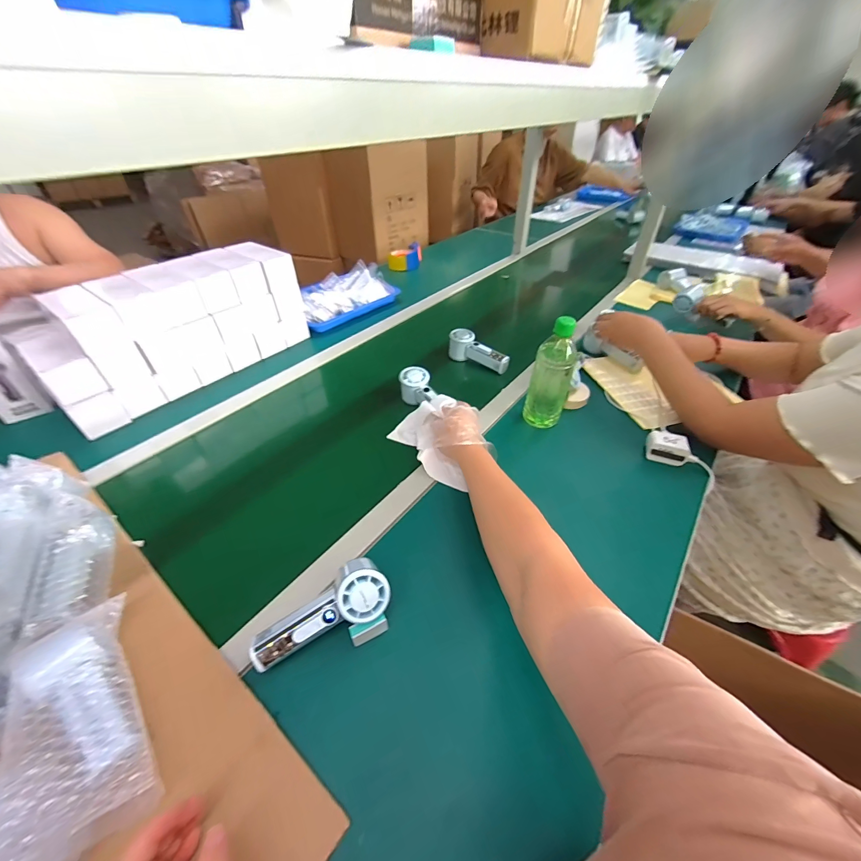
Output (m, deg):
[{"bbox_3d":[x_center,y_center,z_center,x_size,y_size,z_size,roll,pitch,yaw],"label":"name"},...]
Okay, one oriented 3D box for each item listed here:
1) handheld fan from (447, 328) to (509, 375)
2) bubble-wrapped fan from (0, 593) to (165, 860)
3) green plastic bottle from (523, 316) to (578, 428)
[{"bbox_3d":[0.109,-0.178,0.844,0.045,0.058,0.152,-32,50,-31],"label":"handheld fan"},{"bbox_3d":[-0.322,0.258,0.337,0.089,0.057,0.199,-30,49,-29],"label":"bubble-wrapped fan"},{"bbox_3d":[0.219,-0.104,0.656,0.067,0.208,0.072,18,45,20],"label":"green plastic bottle"}]

